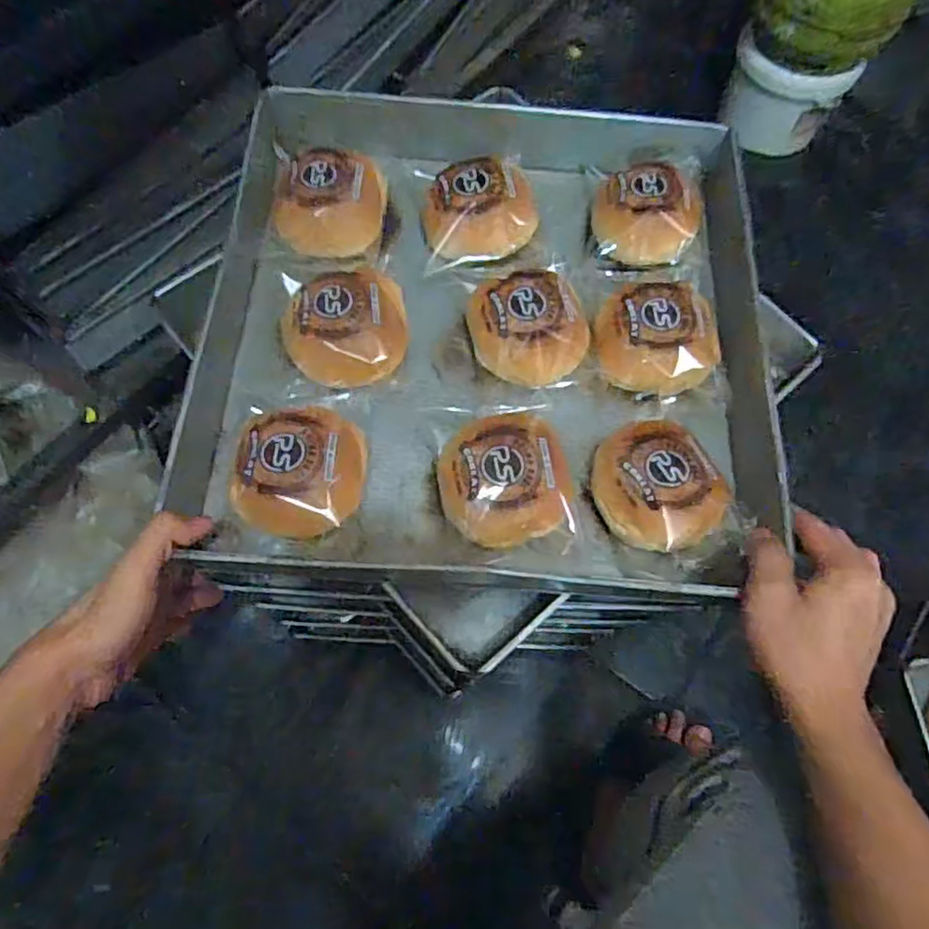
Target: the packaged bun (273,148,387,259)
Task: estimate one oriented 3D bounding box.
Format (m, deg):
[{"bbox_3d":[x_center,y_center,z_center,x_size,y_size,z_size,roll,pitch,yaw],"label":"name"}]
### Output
[{"bbox_3d":[-0.110,-0.221,0.553,0.100,0.042,0.092,-6,68,-4],"label":"packaged bun"}]

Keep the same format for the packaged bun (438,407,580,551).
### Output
[{"bbox_3d":[0.034,0.001,0.479,0.105,0.043,0.123,-2,67,-3],"label":"packaged bun"}]

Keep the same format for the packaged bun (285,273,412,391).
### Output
[{"bbox_3d":[-0.092,-0.107,0.507,0.093,0.038,0.089,-2,67,-3],"label":"packaged bun"}]

